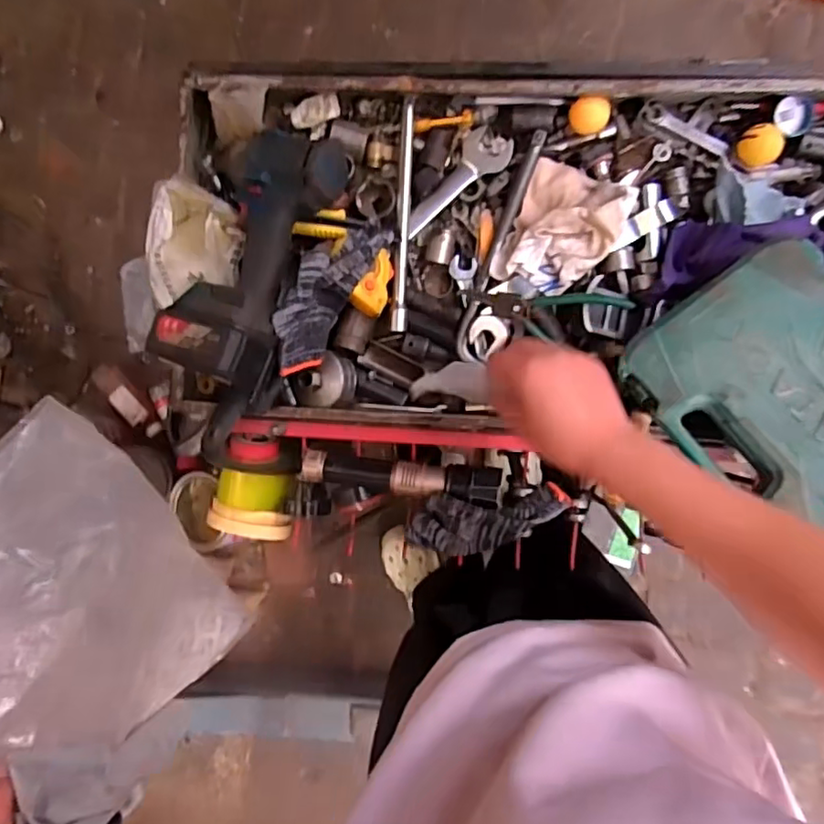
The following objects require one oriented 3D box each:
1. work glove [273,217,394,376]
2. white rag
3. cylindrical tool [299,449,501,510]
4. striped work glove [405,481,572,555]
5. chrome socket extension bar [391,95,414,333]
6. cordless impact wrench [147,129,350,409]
[{"bbox_3d":[-0.086,-0.117,0.619,0.051,0.075,0.167,34,97,4],"label":"work glove"},{"bbox_3d":[0.153,-0.182,0.634,0.104,0.037,0.127,24,96,5],"label":"white rag"},{"bbox_3d":[-0.011,0.067,0.660,0.205,0.045,0.037,5,94,7],"label":"cylindrical tool"},{"bbox_3d":[0.075,0.114,0.651,0.172,0.039,0.072,-5,93,7],"label":"striped work glove"},{"bbox_3d":[-0.009,-0.204,0.656,0.016,0.020,0.234,3,94,7],"label":"chrome socket extension bar"},{"bbox_3d":[-0.160,-0.146,0.600,0.115,0.075,0.259,22,96,5],"label":"cordless impact wrench"}]

